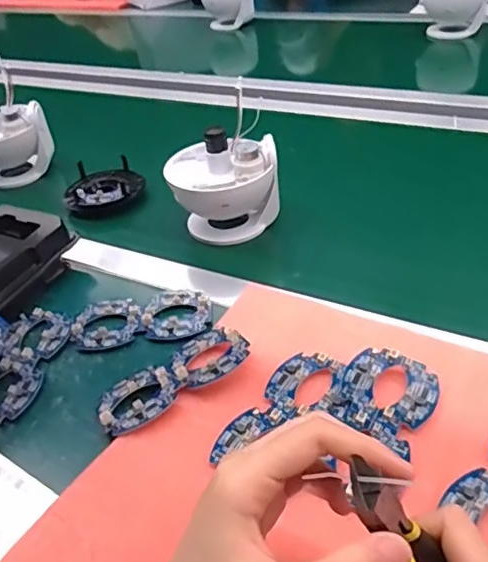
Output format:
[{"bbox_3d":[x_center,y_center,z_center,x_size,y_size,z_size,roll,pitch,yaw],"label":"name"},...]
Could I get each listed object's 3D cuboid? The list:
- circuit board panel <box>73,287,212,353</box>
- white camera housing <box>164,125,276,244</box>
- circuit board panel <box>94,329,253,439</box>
[{"bbox_3d":[-0.094,0.033,0.523,0.126,0.012,0.063,-8,37,1],"label":"circuit board panel"},{"bbox_3d":[-0.022,-0.099,0.622,0.115,0.131,0.096,-6,37,3],"label":"white camera housing"},{"bbox_3d":[-0.058,0.074,0.451,0.126,0.008,0.067,-30,32,-16],"label":"circuit board panel"}]

